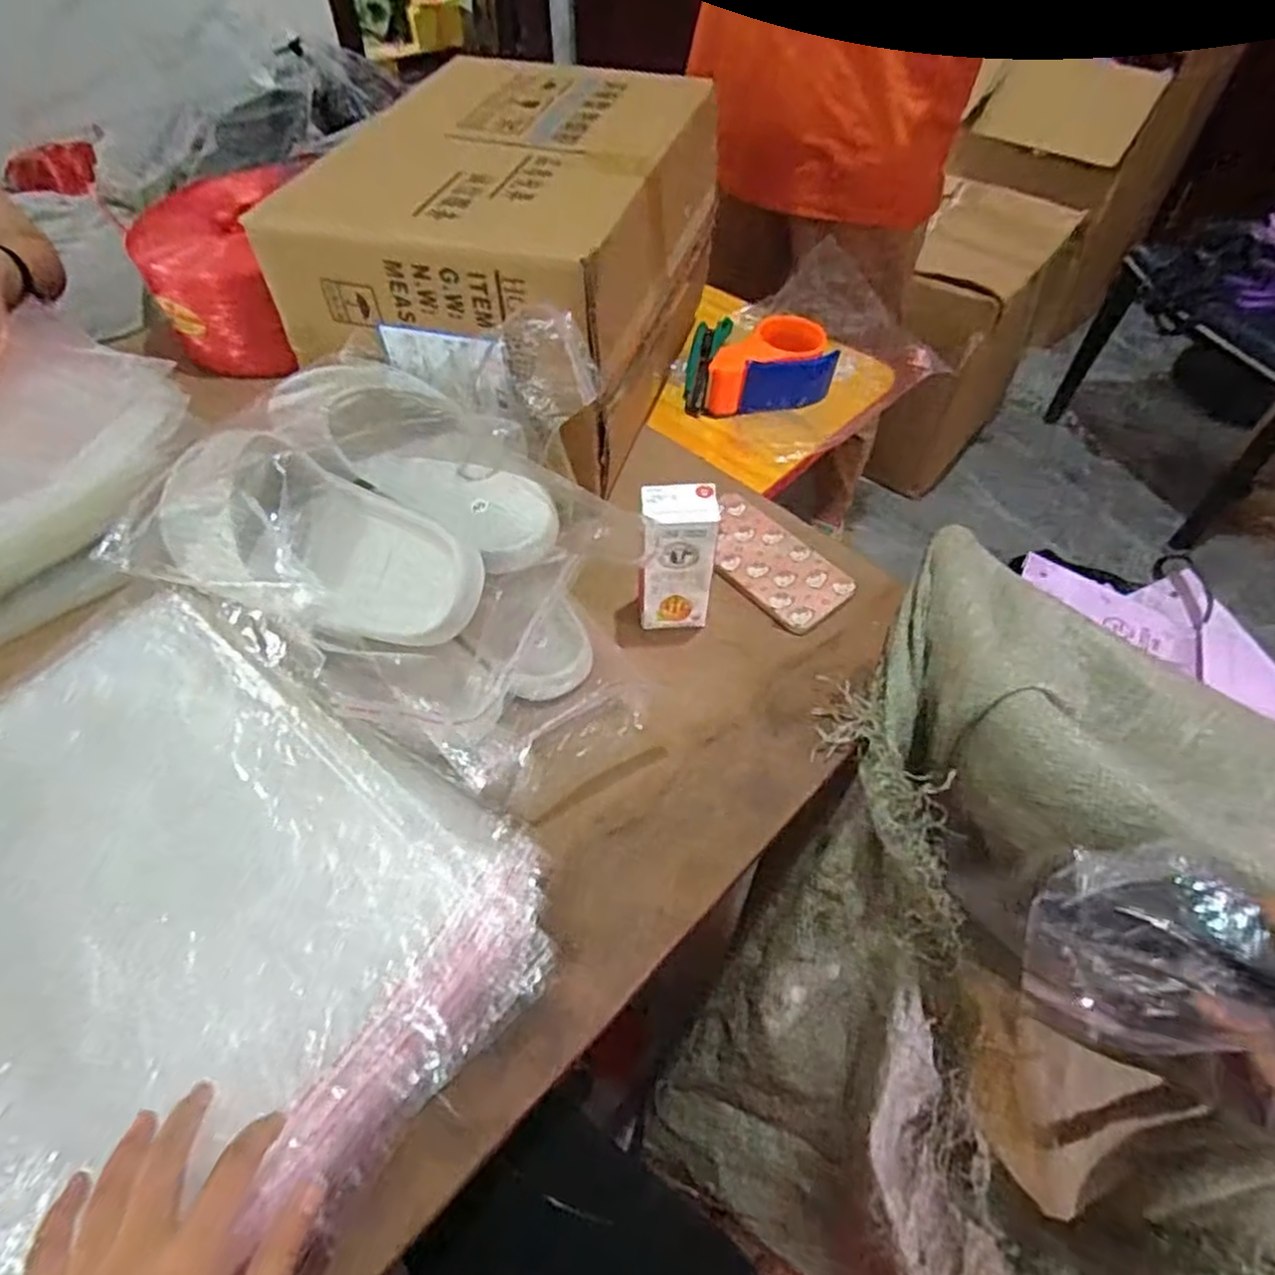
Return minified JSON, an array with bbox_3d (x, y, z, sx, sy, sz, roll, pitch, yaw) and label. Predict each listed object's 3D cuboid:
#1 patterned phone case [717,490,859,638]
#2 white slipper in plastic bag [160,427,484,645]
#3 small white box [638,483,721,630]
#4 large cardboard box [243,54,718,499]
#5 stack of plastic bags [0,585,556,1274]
[{"bbox_3d":[0.117,-0.071,0.662,0.087,0.010,0.156,-36,61,-24],"label":"patterned phone case"},{"bbox_3d":[-0.212,-0.058,0.493,0.212,0.068,0.092,23,54,-3],"label":"white slipper in plastic bag"},{"bbox_3d":[0.030,-0.061,0.580,0.060,0.126,0.041,0,53,-1],"label":"small white box"},{"bbox_3d":[-0.109,-0.360,0.717,0.281,0.233,0.372,15,54,11],"label":"large cardboard box"},{"bbox_3d":[-0.299,0.165,0.447,0.403,0.071,0.330,32,59,22],"label":"stack of plastic bags"}]

